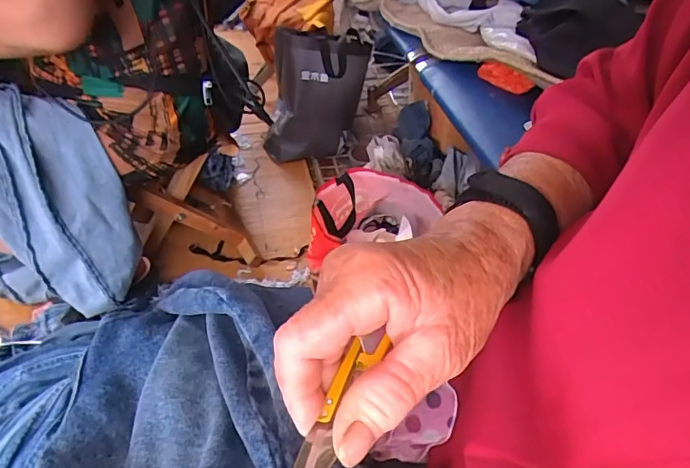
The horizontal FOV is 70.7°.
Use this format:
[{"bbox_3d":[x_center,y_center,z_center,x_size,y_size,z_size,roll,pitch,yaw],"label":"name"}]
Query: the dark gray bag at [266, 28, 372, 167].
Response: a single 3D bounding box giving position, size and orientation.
[{"bbox_3d":[-0.070,-0.354,1.288,0.253,0.345,0.094,0,35,-17],"label":"dark gray bag"}]

